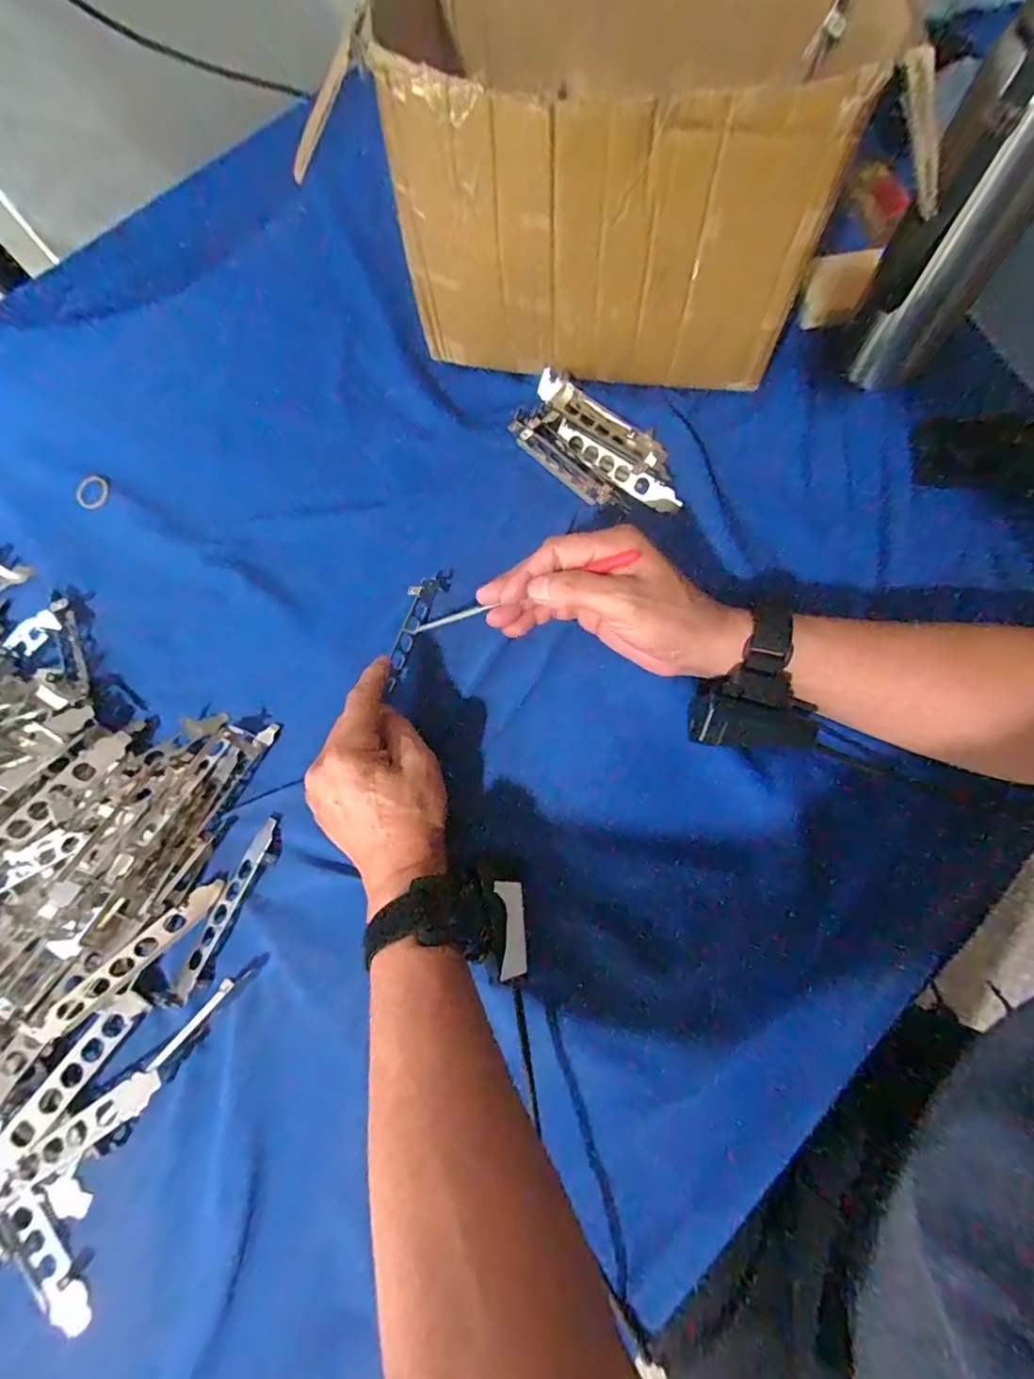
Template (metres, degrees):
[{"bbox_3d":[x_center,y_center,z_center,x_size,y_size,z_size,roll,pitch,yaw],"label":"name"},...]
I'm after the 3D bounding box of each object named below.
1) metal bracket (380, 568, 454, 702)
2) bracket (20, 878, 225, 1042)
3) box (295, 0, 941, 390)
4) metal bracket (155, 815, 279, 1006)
[{"bbox_3d":[-0.078,-0.048,0.399,0.024,0.009,0.108,19,73,7],"label":"metal bracket"},{"bbox_3d":[-0.243,0.169,0.339,0.016,0.012,0.120,42,64,13],"label":"bracket"},{"bbox_3d":[0.088,-0.394,0.404,0.325,0.198,0.243,6,72,6],"label":"box"},{"bbox_3d":[-0.193,0.145,0.355,0.021,0.010,0.124,23,75,11],"label":"metal bracket"}]

